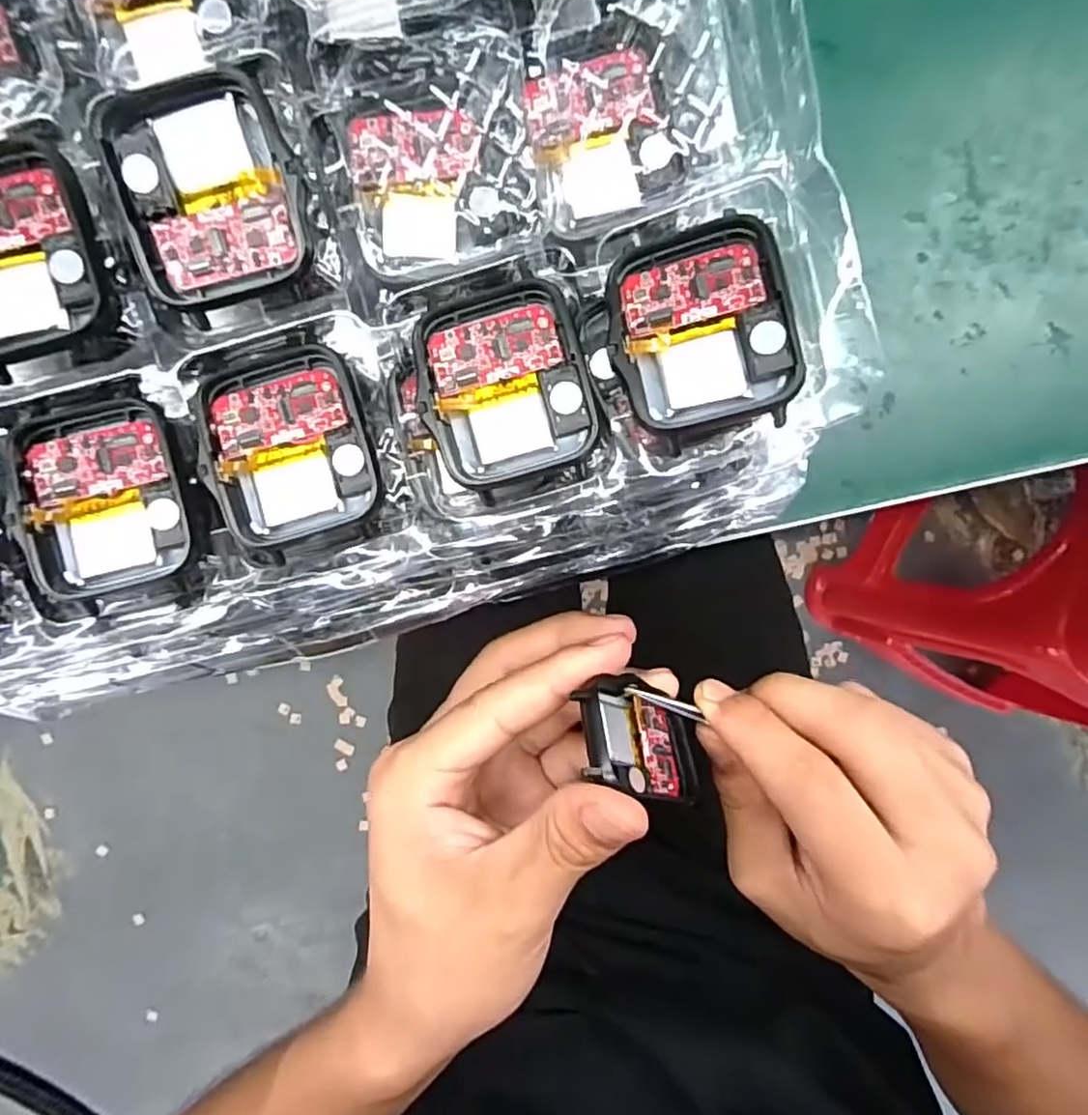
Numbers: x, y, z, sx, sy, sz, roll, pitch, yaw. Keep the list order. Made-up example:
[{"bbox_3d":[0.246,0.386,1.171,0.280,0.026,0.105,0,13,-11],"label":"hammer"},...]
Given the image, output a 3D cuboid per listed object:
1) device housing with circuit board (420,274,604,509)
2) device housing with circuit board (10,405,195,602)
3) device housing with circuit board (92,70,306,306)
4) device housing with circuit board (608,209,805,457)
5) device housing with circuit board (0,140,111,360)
[{"bbox_3d":[-0.009,-0.040,0.152,0.037,0.009,0.045,-16,96,0],"label":"device housing with circuit board"},{"bbox_3d":[-0.103,-0.014,0.153,0.037,0.010,0.043,-14,96,0],"label":"device housing with circuit board"},{"bbox_3d":[-0.073,-0.081,0.143,0.037,0.007,0.044,-12,96,0],"label":"device housing with circuit board"},{"bbox_3d":[0.035,-0.050,0.145,0.037,0.006,0.046,-13,88,15],"label":"device housing with circuit board"},{"bbox_3d":[-0.117,-0.068,0.144,0.037,0.006,0.045,-9,96,0],"label":"device housing with circuit board"}]

